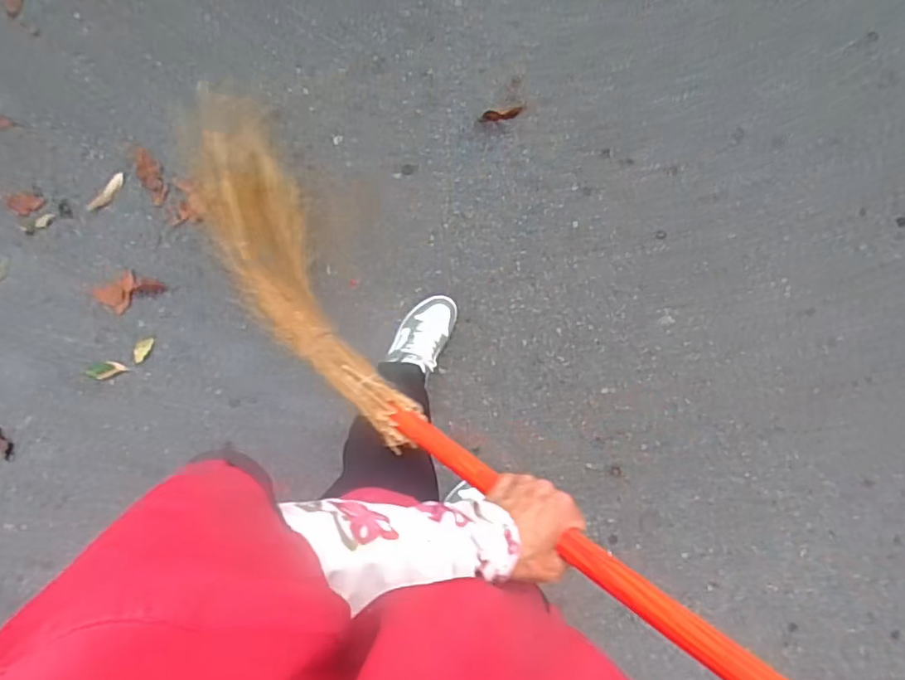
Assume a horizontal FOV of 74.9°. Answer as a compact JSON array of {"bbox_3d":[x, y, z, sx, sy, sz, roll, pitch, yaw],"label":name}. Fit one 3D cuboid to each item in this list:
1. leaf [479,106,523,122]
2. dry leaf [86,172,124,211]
[{"bbox_3d":[0.098,-0.458,1.203,0.086,0.007,0.022,-7,88,-1],"label":"leaf"},{"bbox_3d":[-0.706,-0.299,1.208,0.025,0.006,0.101,39,87,1],"label":"dry leaf"}]

